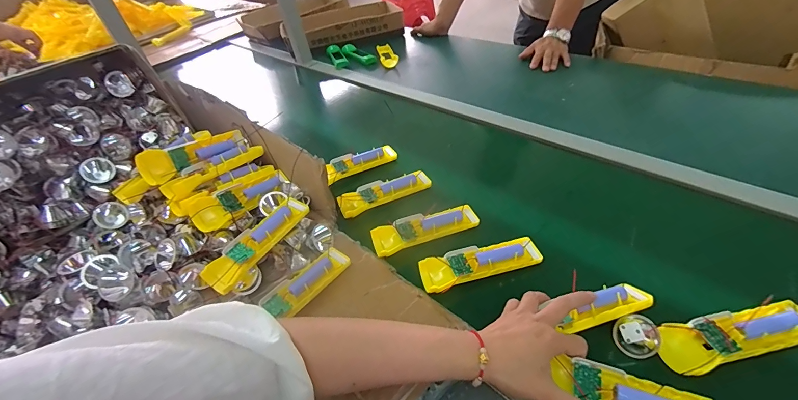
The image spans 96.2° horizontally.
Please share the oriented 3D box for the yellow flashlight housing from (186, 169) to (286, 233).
[{"bbox_3d":[-0.232,-0.008,0.540,0.047,0.017,0.157,52,44,-2],"label":"yellow flashlight housing"}]

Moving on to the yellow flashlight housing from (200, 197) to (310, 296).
[{"bbox_3d":[-0.191,0.054,0.488,0.040,0.026,0.157,18,49,29],"label":"yellow flashlight housing"}]

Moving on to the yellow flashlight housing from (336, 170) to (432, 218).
[{"bbox_3d":[-0.024,-0.015,0.622,0.163,0.018,0.049,-18,44,-13],"label":"yellow flashlight housing"}]

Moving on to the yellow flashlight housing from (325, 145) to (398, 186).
[{"bbox_3d":[-0.078,-0.077,0.702,0.144,0.023,0.046,-24,45,-19],"label":"yellow flashlight housing"}]

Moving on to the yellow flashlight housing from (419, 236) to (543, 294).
[{"bbox_3d":[0.110,0.084,0.490,0.160,0.020,0.052,-14,43,-8],"label":"yellow flashlight housing"}]

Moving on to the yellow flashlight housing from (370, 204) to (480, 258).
[{"bbox_3d":[0.041,0.041,0.550,0.165,0.020,0.051,-17,43,-12],"label":"yellow flashlight housing"}]

